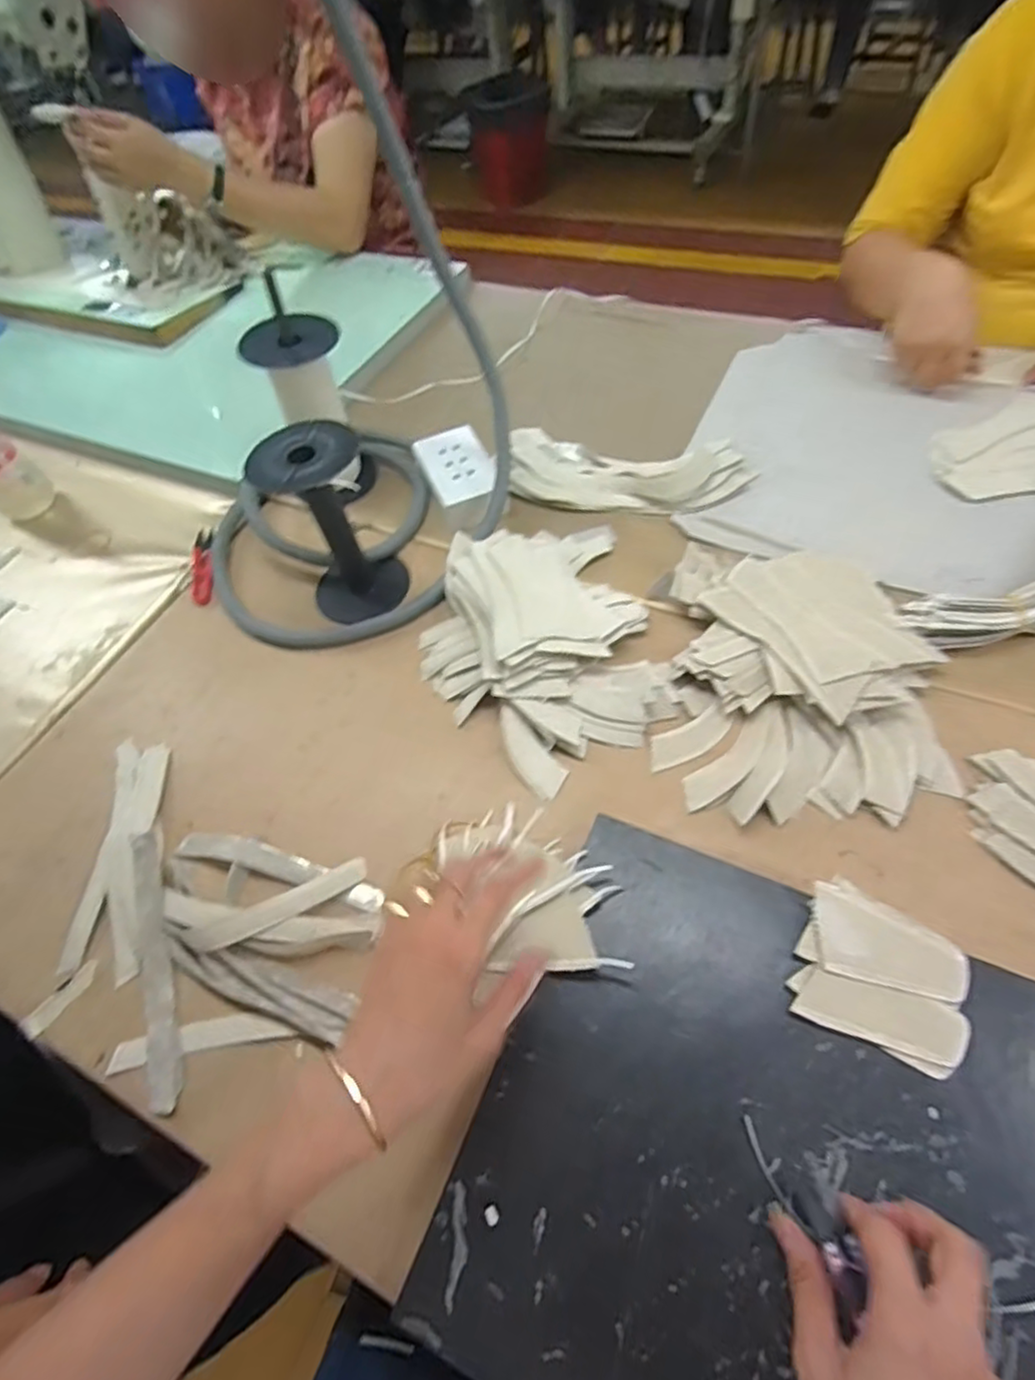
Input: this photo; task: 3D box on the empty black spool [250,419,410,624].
[{"bbox_3d":[-0.170,-0.157,0.620,0.089,0.155,0.086,-4,56,6],"label":"empty black spool"}]

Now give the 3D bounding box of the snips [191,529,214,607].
[{"bbox_3d":[-0.337,-0.131,0.713,0.024,0.007,0.093,-10,67,-2],"label":"snips"}]

